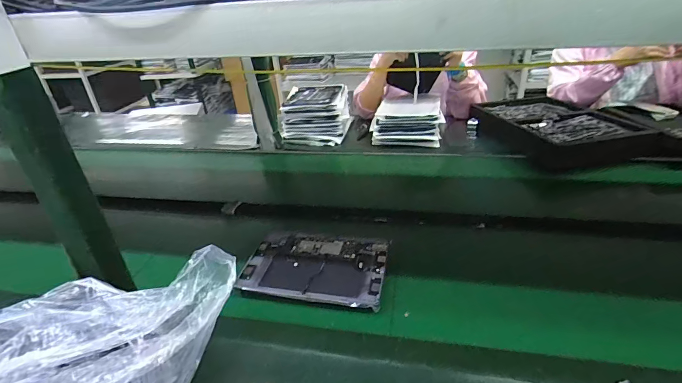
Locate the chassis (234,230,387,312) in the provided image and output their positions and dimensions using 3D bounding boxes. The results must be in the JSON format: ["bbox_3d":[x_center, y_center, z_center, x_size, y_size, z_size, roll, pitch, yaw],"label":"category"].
[{"bbox_3d":[-0.045,0.136,0.686,0.253,0.012,0.173,4,33,14],"label":"chassis"}]

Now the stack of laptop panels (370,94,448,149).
[{"bbox_3d":[0.218,-0.226,1.181,0.212,0.101,0.197,7,33,18],"label":"stack of laptop panels"}]

